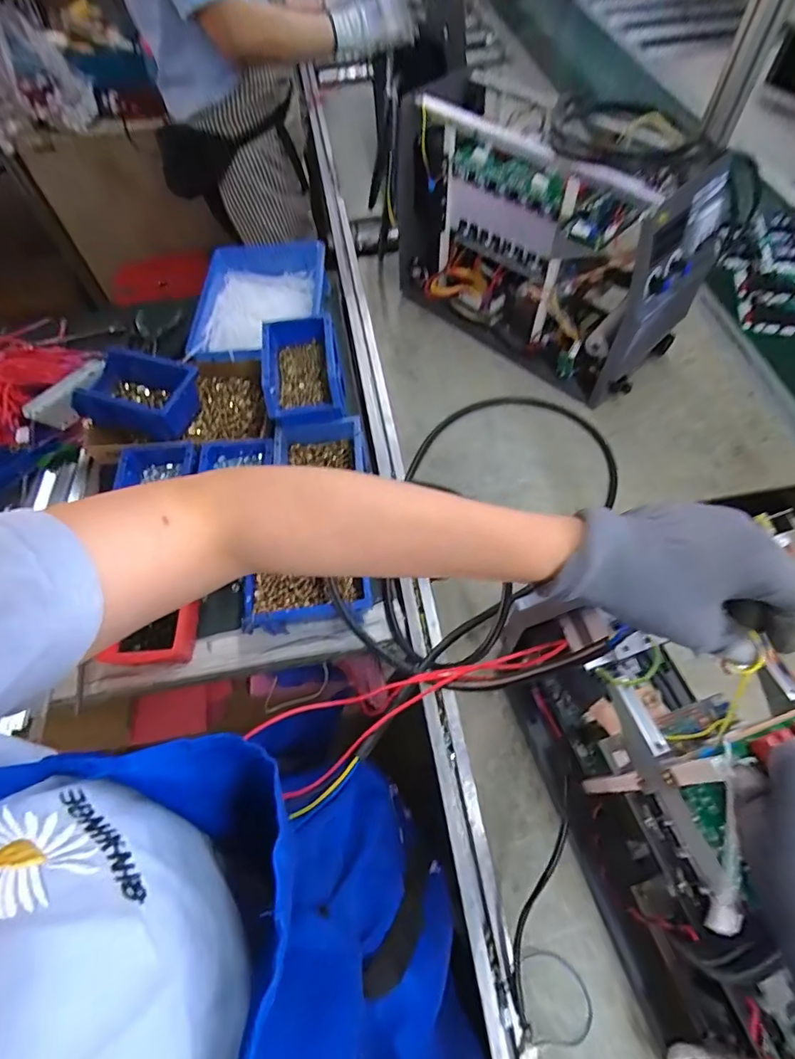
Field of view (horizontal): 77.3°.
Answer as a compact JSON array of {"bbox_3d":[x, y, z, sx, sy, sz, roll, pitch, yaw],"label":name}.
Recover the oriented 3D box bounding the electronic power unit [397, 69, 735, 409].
[{"bbox_3d":[0.215,-0.464,0.798,0.203,0.296,0.489,-40,66,-16],"label":"electronic power unit"}]

